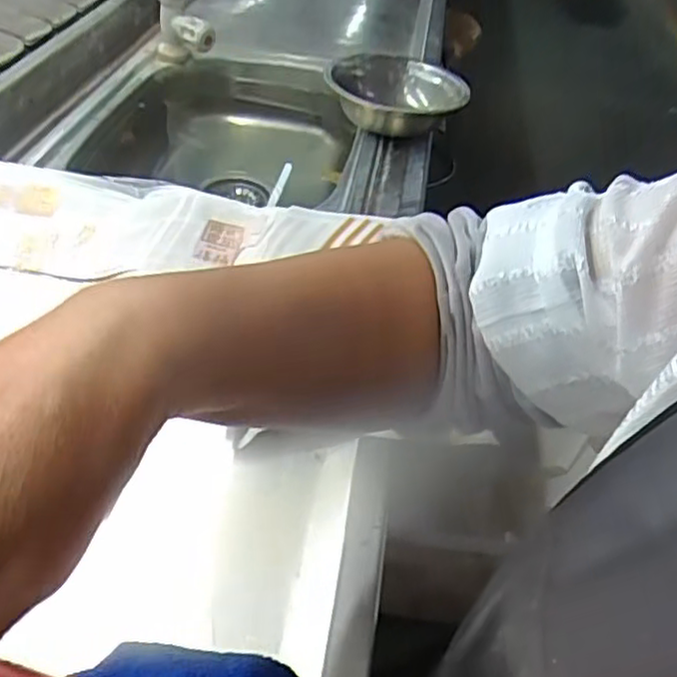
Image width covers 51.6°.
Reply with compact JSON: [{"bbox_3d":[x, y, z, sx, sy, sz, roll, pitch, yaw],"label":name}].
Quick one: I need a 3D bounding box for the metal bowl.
[{"bbox_3d":[0.065,-0.285,0.832,0.149,0.057,0.149,5,41,-4],"label":"metal bowl"}]

